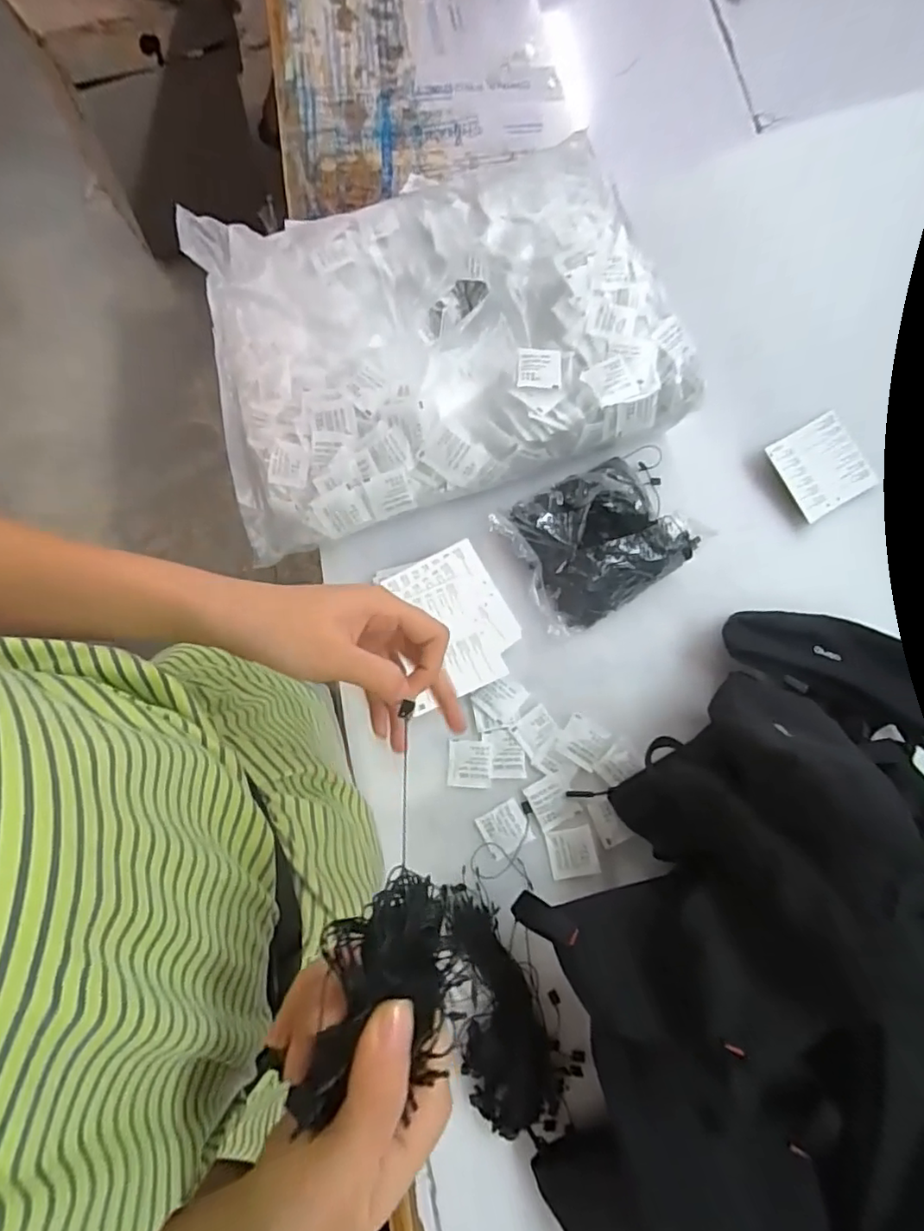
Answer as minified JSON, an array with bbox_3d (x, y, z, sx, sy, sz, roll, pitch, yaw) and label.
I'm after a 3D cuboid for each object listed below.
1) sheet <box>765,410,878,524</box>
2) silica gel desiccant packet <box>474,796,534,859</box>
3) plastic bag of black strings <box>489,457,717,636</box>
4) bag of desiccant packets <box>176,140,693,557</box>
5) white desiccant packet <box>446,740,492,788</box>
[{"bbox_3d":[0.371,-0.153,0.598,0.083,0.006,0.088,-30,89,-1],"label":"sheet"},{"bbox_3d":[0.037,0.186,0.504,0.041,0.004,0.038,-26,78,-8],"label":"silica gel desiccant packet"},{"bbox_3d":[0.137,-0.078,0.552,0.182,0.064,0.131,-33,79,-10],"label":"plastic bag of black strings"},{"bbox_3d":[-0.033,-0.279,0.583,0.443,0.100,0.351,-18,77,-6],"label":"bag of desiccant packets"},{"bbox_3d":[0.007,0.133,0.517,0.039,0.004,0.040,4,75,-1],"label":"white desiccant packet"}]

